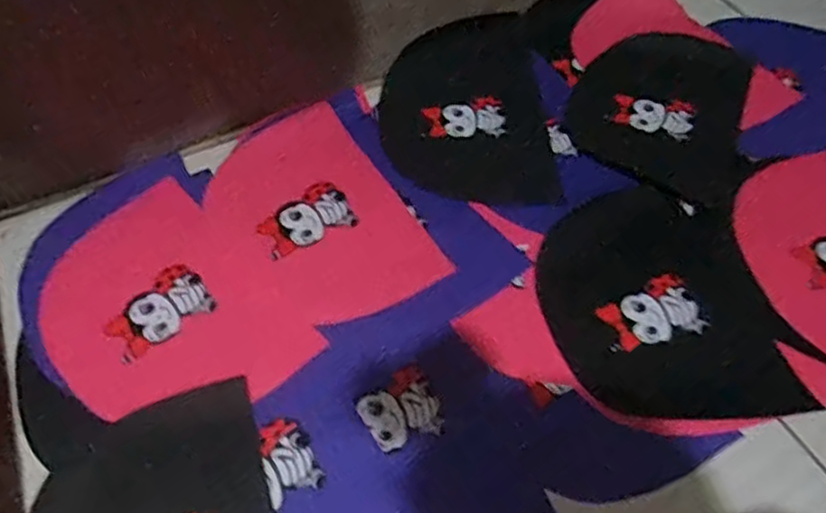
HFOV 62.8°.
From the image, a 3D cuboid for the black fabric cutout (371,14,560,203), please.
[{"bbox_3d":[0.061,-0.180,0.827,0.200,0.022,0.275,-4,68,0],"label":"black fabric cutout"}]

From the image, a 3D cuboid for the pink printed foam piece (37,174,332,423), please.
[{"bbox_3d":[-0.252,0.052,0.676,0.201,0.009,0.289,-36,61,-24],"label":"pink printed foam piece"}]

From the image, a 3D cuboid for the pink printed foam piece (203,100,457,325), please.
[{"bbox_3d":[-0.117,-0.046,0.743,0.197,0.008,0.280,-28,60,-18],"label":"pink printed foam piece"}]

